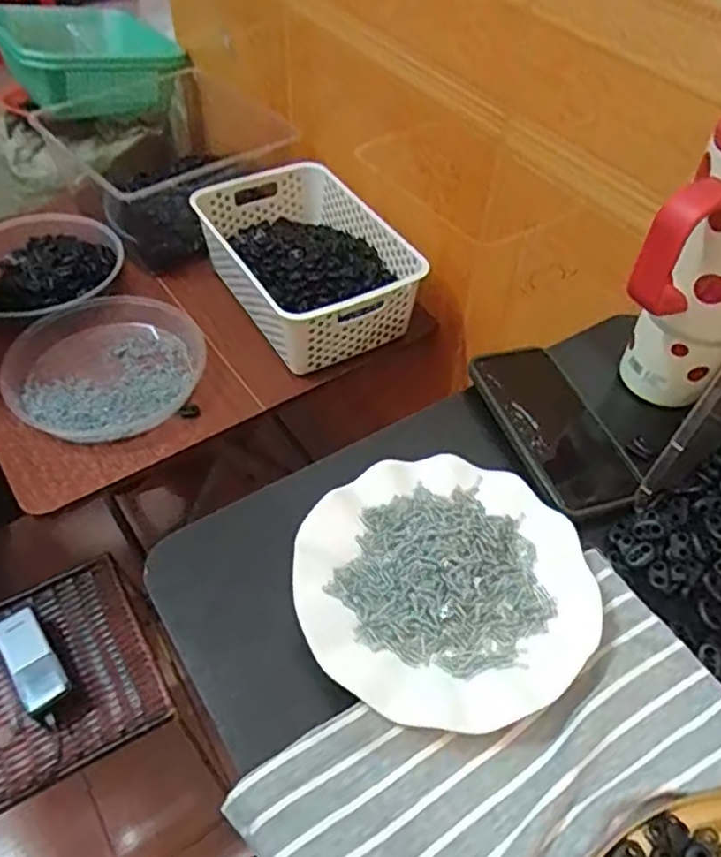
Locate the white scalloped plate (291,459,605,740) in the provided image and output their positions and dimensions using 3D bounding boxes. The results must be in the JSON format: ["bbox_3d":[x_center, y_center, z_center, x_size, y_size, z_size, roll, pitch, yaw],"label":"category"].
[{"bbox_3d":[0.053,0.097,0.427,0.176,0.016,0.176,1,50,-1],"label":"white scalloped plate"}]

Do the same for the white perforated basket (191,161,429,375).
[{"bbox_3d":[-0.074,-0.228,0.910,0.209,0.099,0.308,-22,54,-19],"label":"white perforated basket"}]

